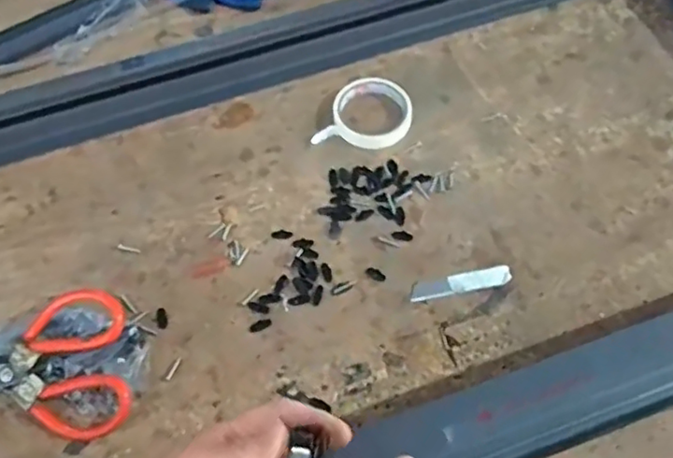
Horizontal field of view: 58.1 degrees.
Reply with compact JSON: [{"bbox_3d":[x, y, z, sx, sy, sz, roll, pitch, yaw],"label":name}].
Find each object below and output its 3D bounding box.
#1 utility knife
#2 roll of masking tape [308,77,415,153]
[{"bbox_3d":[0.128,0.055,0.621,0.103,0.004,0.021,-10,63,-3],"label":"utility knife"},{"bbox_3d":[0.039,-0.133,0.713,0.092,0.018,0.110,22,66,13],"label":"roll of masking tape"}]

